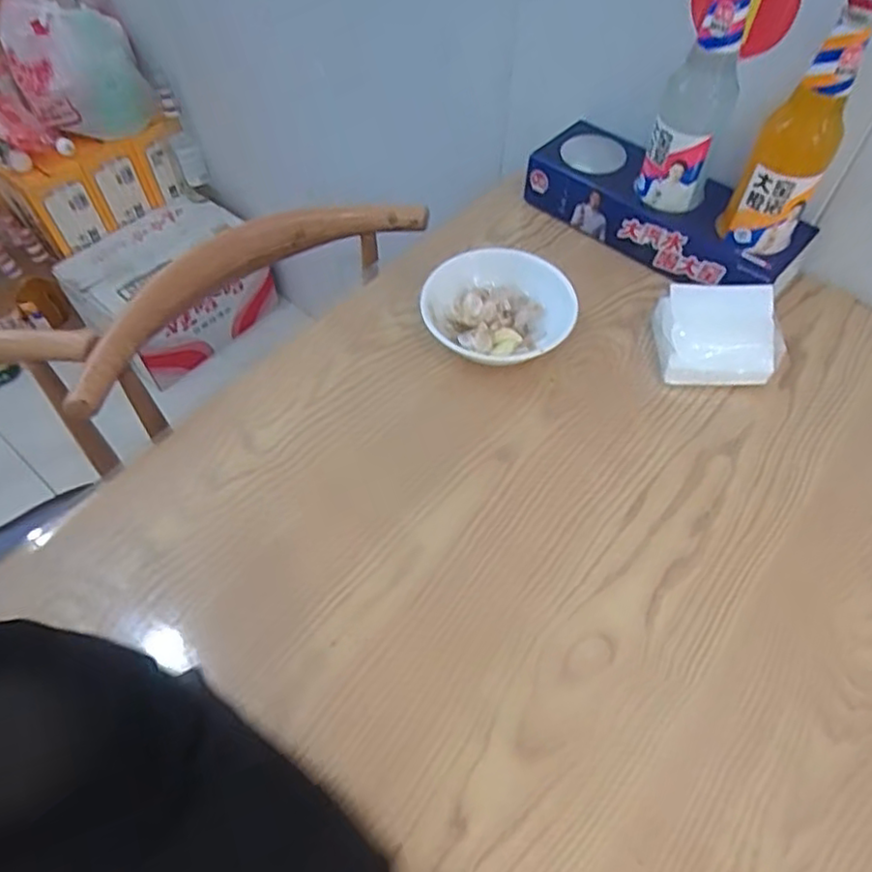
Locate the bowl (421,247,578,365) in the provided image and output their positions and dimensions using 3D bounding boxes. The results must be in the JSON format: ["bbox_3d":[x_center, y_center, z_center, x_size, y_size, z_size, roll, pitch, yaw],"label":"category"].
[{"bbox_3d":[0.063,-0.124,0.663,0.143,0.057,0.132,0,56,0],"label":"bowl"}]

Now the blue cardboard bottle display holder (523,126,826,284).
[{"bbox_3d":[0.243,-0.241,0.729,0.110,0.080,0.295,-37,63,-23],"label":"blue cardboard bottle display holder"}]

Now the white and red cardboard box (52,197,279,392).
[{"bbox_3d":[-0.617,-0.343,1.568,0.417,0.262,0.237,-37,63,-21],"label":"white and red cardboard box"}]

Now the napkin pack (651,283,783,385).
[{"bbox_3d":[0.266,-0.097,0.635,0.104,0.066,0.087,1,56,0],"label":"napkin pack"}]

